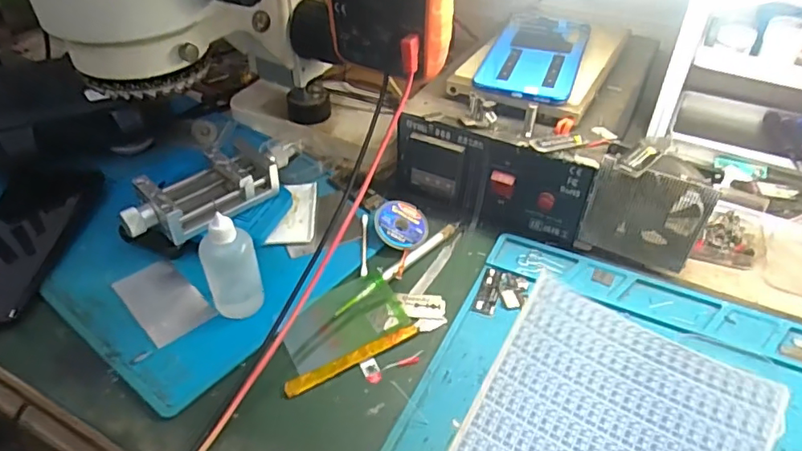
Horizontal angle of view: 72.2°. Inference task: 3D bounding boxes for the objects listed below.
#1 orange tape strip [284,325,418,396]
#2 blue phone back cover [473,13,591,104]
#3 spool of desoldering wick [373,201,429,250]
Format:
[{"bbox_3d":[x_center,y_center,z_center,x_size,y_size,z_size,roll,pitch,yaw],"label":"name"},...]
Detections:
[{"bbox_3d":[-0.031,0.089,0.369,0.098,0.004,0.009,-21,45,-22],"label":"orange tape strip"},{"bbox_3d":[0.118,-0.151,0.481,0.077,0.010,0.172,14,43,16],"label":"blue phone back cover"},{"bbox_3d":[0.001,-0.001,0.456,0.045,0.006,0.045,10,56,-15],"label":"spool of desoldering wick"}]

